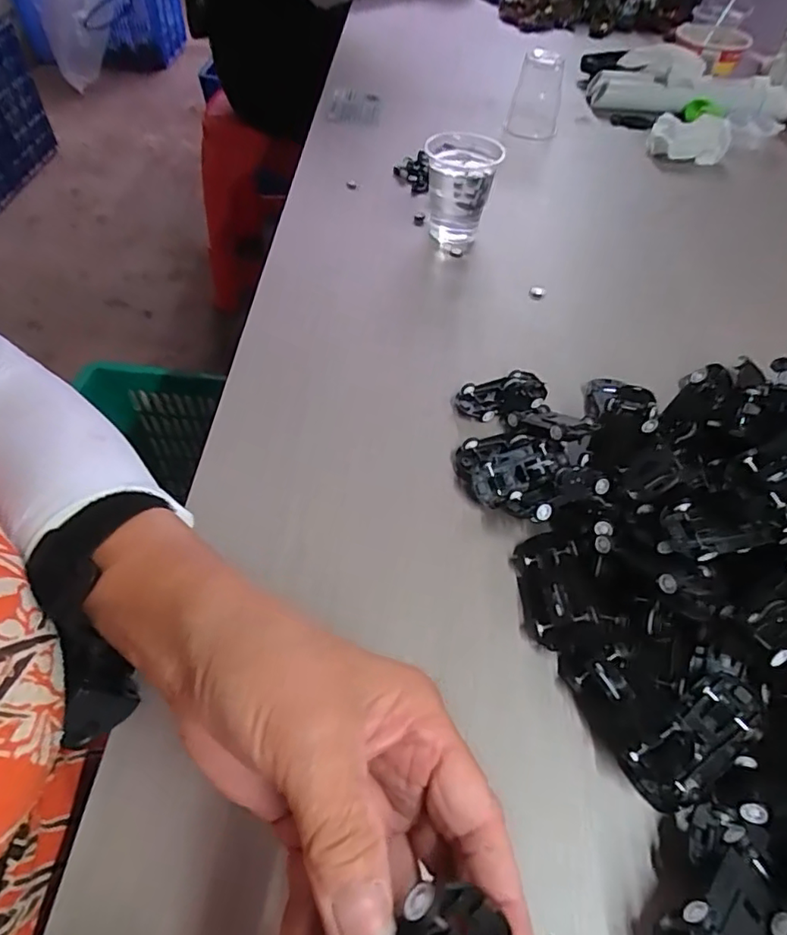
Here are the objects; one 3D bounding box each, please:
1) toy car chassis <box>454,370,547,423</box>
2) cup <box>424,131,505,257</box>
[{"bbox_3d":[0.075,-0.049,0.388,0.063,0.012,0.029,-12,54,-12],"label":"toy car chassis"},{"bbox_3d":[0.057,-0.241,0.501,0.064,0.079,0.080,8,52,3],"label":"cup"}]

